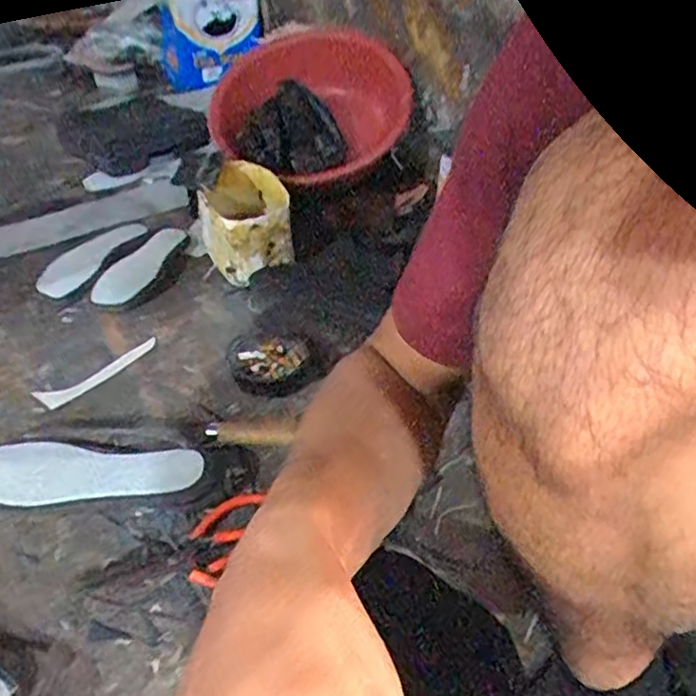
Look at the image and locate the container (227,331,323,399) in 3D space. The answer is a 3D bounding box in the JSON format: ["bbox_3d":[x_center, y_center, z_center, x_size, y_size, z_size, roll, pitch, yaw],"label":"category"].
[{"bbox_3d":[-0.094,0.016,0.843,0.114,0.024,0.114,1,38,-1],"label":"container"}]

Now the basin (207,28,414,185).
[{"bbox_3d":[-0.063,-0.418,1.133,0.321,0.130,0.394,21,61,4],"label":"basin"}]

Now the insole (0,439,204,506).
[{"bbox_3d":[-0.273,0.124,0.682,0.232,0.013,0.081,-1,38,-6],"label":"insole"}]

